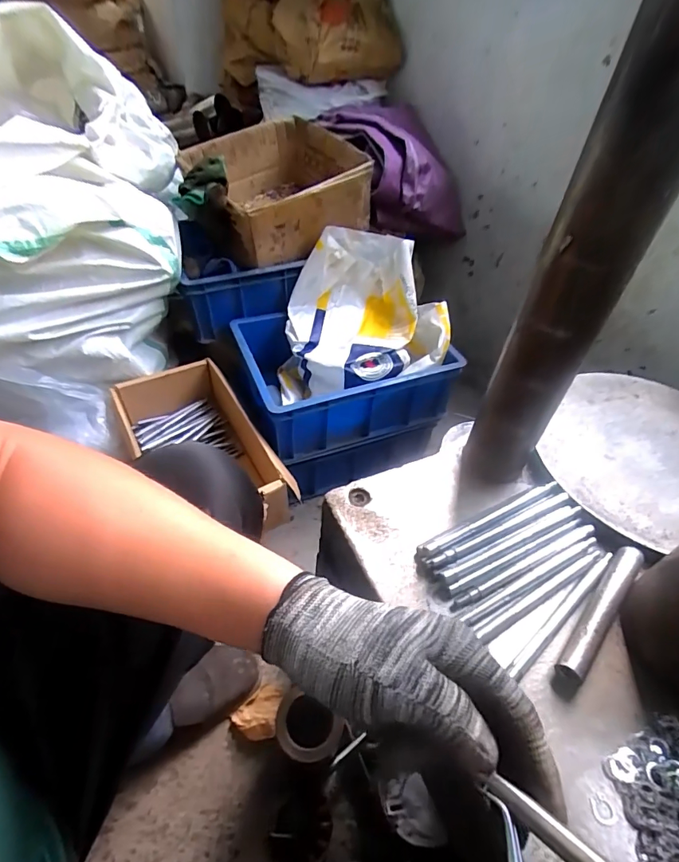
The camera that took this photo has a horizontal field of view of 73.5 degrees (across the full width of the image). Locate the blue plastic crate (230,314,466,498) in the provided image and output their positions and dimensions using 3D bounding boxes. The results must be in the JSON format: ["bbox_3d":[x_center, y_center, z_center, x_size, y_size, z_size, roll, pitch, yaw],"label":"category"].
[{"bbox_3d":[-0.001,-0.108,0.970,0.380,0.200,0.295,-15,50,-18],"label":"blue plastic crate"}]

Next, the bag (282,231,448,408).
[{"bbox_3d":[0.051,-0.213,0.925,0.323,0.250,0.309,10,47,4],"label":"bag"}]

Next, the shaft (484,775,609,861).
[{"bbox_3d":[0.106,0.183,0.192,0.010,0.006,0.090,-34,30,-31],"label":"shaft"}]

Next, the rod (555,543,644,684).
[{"bbox_3d":[0.220,0.148,0.378,0.021,0.016,0.139,37,54,26],"label":"rod"}]

